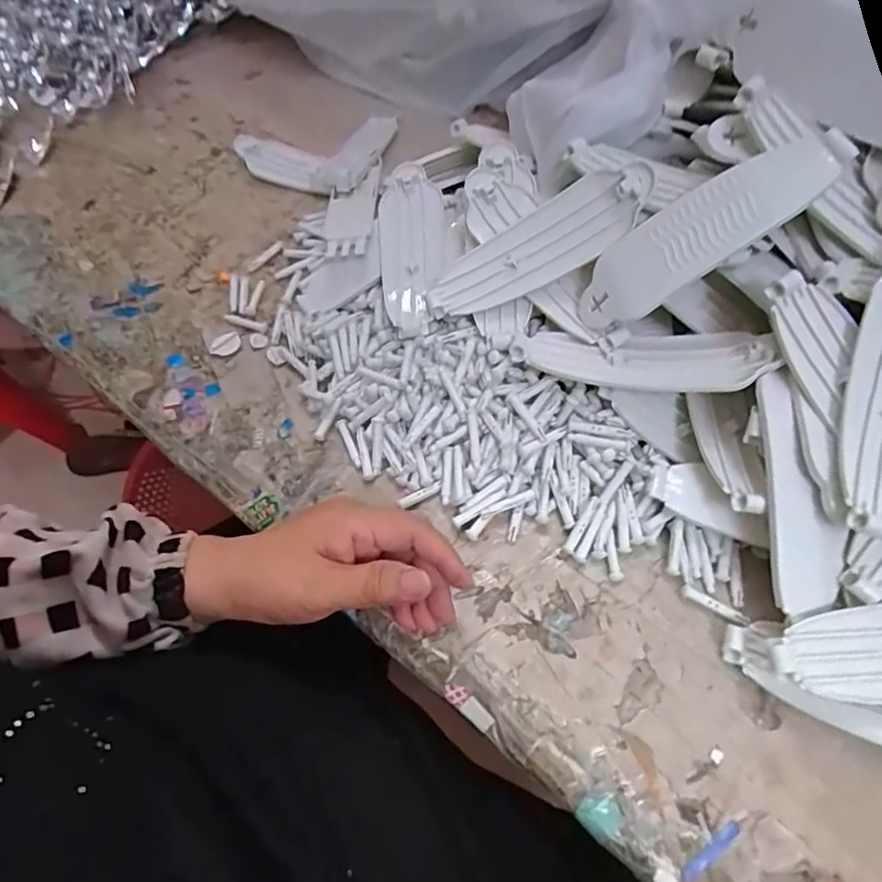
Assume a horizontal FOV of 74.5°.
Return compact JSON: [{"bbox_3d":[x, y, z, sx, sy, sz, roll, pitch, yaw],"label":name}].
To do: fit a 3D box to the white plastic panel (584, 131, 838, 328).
[{"bbox_3d":[0.149,-0.120,0.346,0.151,0.019,0.052,-31,53,27],"label":"white plastic panel"}]

